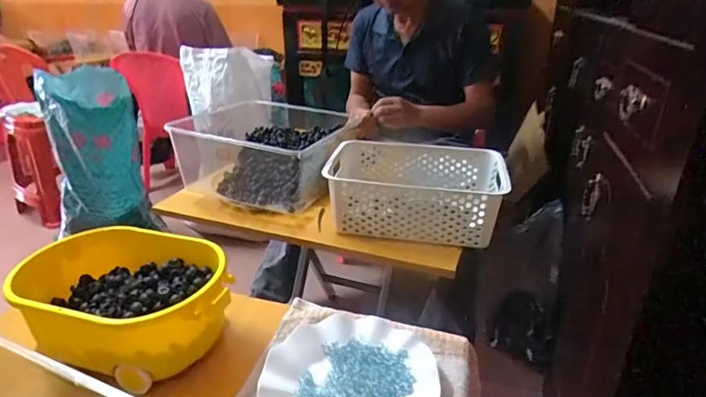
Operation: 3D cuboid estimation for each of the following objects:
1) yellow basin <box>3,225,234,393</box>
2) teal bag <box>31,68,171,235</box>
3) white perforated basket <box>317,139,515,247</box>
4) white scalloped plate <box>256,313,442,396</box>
[{"bbox_3d":[-0.264,0.126,0.538,0.252,0.104,0.166,9,27,17],"label":"yellow basin"},{"bbox_3d":[-0.865,-0.129,1.527,0.286,0.532,0.266,-17,30,-31],"label":"teal bag"},{"bbox_3d":[0.113,-0.015,0.838,0.301,0.106,0.210,4,26,8],"label":"white perforated basket"},{"bbox_3d":[-0.003,0.193,0.489,0.187,0.023,0.172,0,25,0],"label":"white scalloped plate"}]

